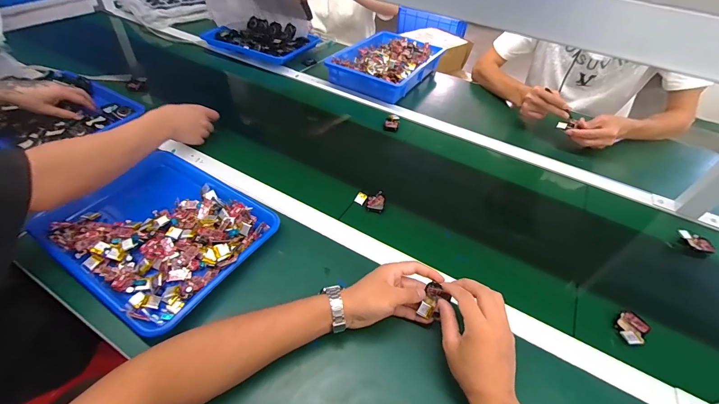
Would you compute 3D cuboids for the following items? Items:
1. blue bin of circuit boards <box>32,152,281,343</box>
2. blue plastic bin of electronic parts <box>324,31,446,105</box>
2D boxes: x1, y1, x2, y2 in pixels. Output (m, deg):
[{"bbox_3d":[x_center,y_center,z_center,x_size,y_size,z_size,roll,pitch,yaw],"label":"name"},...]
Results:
[{"bbox_3d":[-0.332,0.046,0.550,0.326,0.055,0.261,27,50,19],"label":"blue bin of circuit boards"},{"bbox_3d":[0.088,-0.433,1.014,0.246,0.062,0.359,27,50,19],"label":"blue plastic bin of electronic parts"}]

